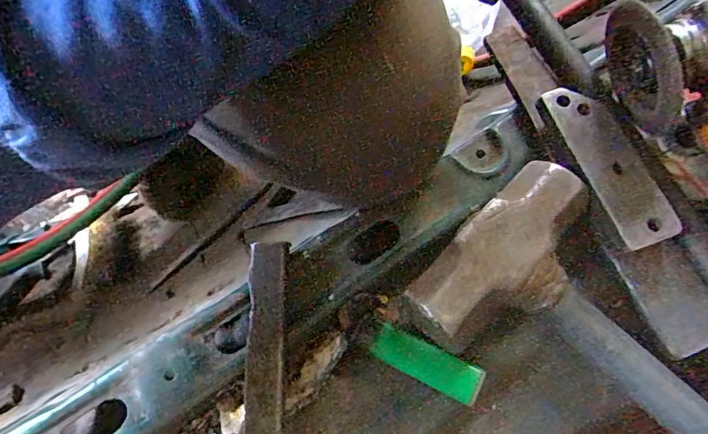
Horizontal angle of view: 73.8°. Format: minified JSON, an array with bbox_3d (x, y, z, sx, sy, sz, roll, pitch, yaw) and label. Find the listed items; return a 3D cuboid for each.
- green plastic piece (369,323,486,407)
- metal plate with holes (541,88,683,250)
[{"bbox_3d":[0.043,0.087,0.282,0.066,0.004,0.022,23,87,19],"label":"green plastic piece"},{"bbox_3d":[0.159,-0.037,0.292,0.038,0.009,0.114,-16,67,-6],"label":"metal plate with holes"}]

